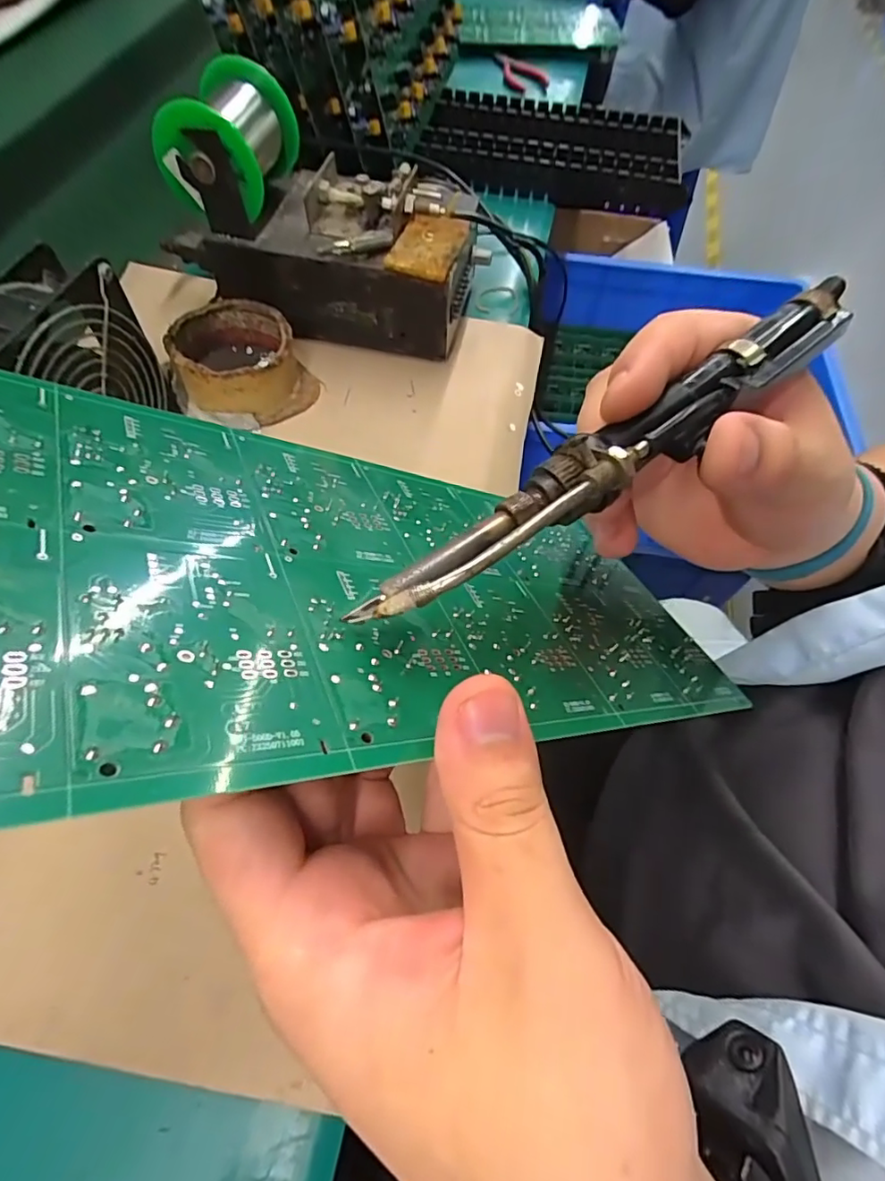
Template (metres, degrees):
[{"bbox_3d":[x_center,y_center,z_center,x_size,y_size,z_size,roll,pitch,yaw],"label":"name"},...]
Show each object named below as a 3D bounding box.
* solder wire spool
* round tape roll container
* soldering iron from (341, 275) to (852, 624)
[{"bbox_3d":[-0.144,-0.307,0.377,0.068,0.060,0.077,12,61,4],"label":"solder wire spool"},{"bbox_3d":[-0.149,-0.167,0.403,0.092,0.043,0.097,1,61,-2],"label":"round tape roll container"},{"bbox_3d":[0.058,-0.045,0.161,0.189,0.015,0.024,-35,67,-15],"label":"soldering iron"}]

